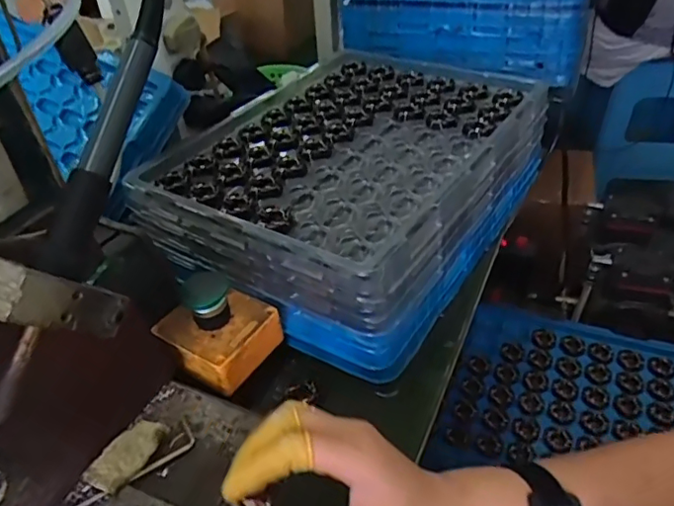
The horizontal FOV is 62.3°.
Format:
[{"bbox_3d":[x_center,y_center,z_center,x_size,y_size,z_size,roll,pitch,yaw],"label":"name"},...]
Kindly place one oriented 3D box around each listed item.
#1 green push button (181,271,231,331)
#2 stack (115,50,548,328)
[{"bbox_3d":[-0.100,0.036,0.431,0.034,0.033,0.032,-12,40,-9],"label":"green push button"},{"bbox_3d":[0.008,-0.098,0.563,0.288,0.058,0.356,20,45,27],"label":"stack"}]

